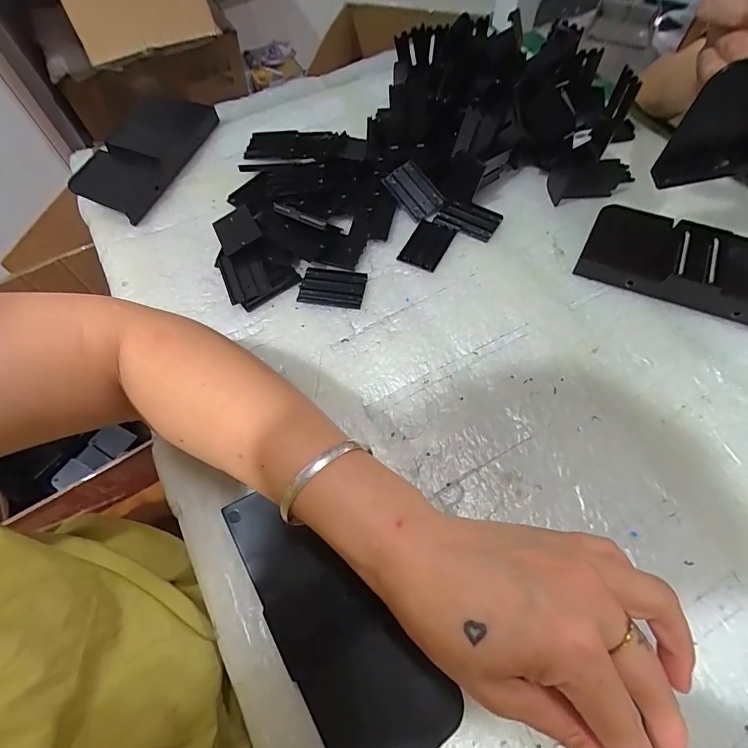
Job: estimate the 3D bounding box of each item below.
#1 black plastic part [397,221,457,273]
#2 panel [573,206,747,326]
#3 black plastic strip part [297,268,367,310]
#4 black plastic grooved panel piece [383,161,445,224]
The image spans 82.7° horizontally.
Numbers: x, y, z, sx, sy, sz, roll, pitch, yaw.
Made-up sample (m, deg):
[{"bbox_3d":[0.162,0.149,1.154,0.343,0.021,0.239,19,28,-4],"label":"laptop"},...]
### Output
[{"bbox_3d":[0.048,-0.115,0.379,0.034,0.004,0.053,26,66,15],"label":"black plastic part"},{"bbox_3d":[0.257,-0.090,0.343,0.160,0.025,0.068,21,65,13],"label":"panel"},{"bbox_3d":[-0.035,-0.074,0.359,0.054,0.005,0.035,8,63,7],"label":"black plastic strip part"},{"bbox_3d":[0.037,-0.171,0.398,0.035,0.005,0.056,-37,85,-5],"label":"black plastic grooved panel piece"}]

